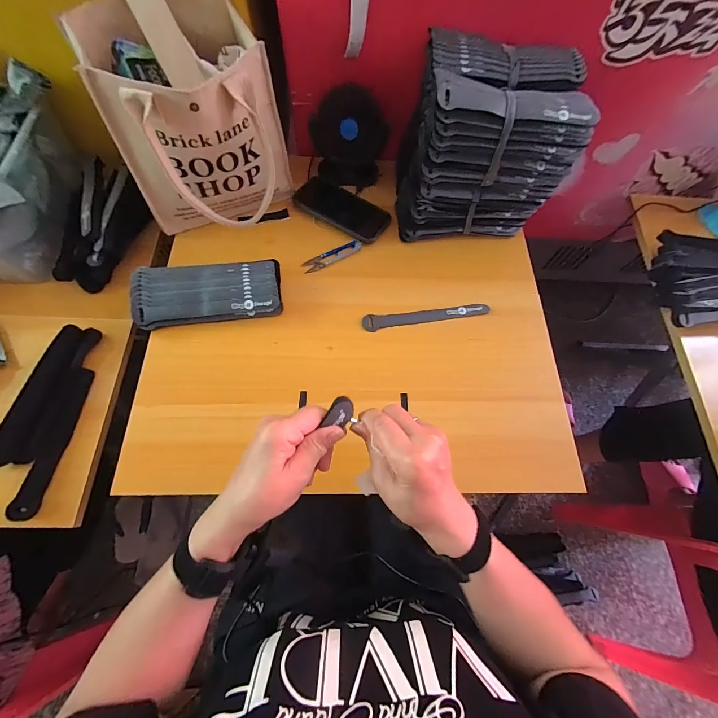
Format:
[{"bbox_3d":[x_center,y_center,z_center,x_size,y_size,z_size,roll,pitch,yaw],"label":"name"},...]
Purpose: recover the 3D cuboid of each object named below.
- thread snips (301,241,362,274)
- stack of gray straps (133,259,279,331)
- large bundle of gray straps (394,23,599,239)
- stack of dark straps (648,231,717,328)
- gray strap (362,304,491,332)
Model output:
[{"bbox_3d":[-0.043,-0.168,0.532,0.103,0.007,0.025,-27,72,-12],"label":"thread snips"},{"bbox_3d":[-0.217,-0.096,0.480,0.206,0.037,0.092,-8,69,-5],"label":"stack of gray straps"},{"bbox_3d":[0.178,-0.321,0.499,0.218,0.197,0.180,-4,69,-4],"label":"large bundle of gray straps"},{"bbox_3d":[0.610,-0.149,0.551,0.221,0.059,0.172,-8,69,-5],"label":"stack of dark straps"},{"bbox_3d":[0.104,-0.066,0.498,0.195,0.009,0.022,-8,63,-5],"label":"gray strap"}]

